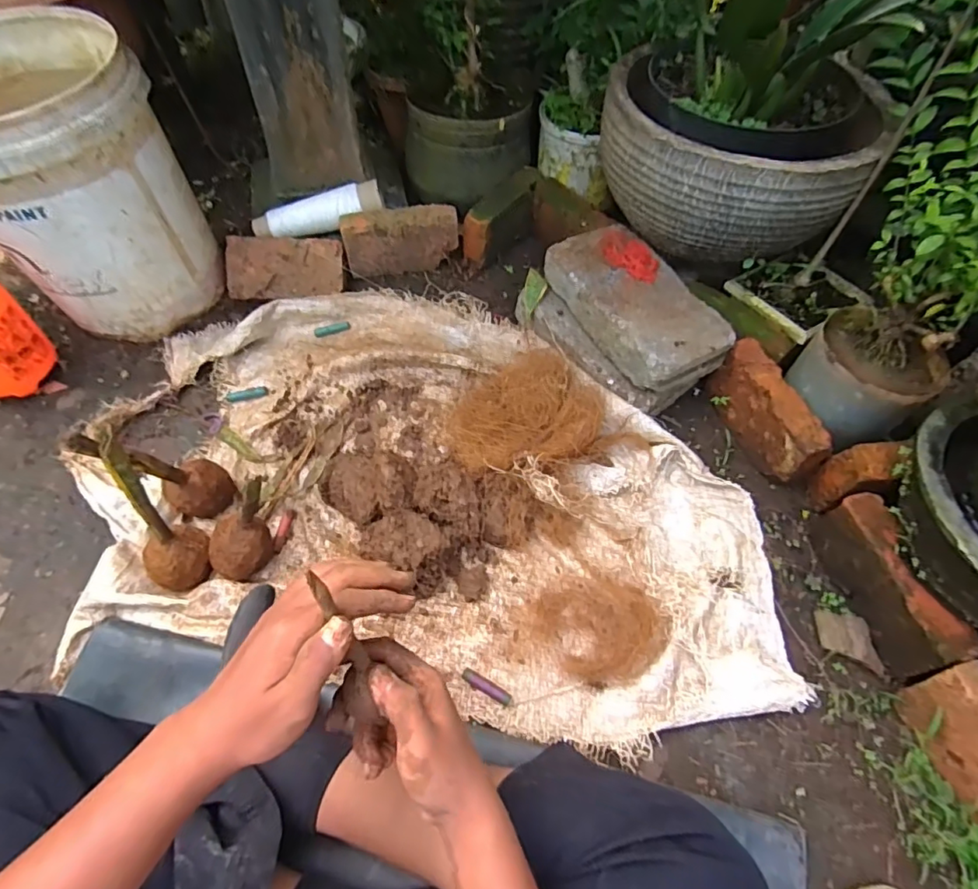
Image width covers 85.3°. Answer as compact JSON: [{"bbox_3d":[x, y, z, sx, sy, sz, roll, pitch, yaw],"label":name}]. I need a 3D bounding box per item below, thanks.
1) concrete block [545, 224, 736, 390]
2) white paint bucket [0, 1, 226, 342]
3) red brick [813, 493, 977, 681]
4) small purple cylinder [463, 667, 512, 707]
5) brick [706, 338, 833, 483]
[{"bbox_3d":[0.217,-0.213,0.794,0.144,0.070,0.288,-25,63,-17],"label":"concrete block"},{"bbox_3d":[-0.619,-0.386,0.807,0.291,0.337,0.304,-35,66,-20],"label":"white paint bucket"},{"bbox_3d":[0.458,0.163,0.623,0.045,0.111,0.195,-8,59,-8],"label":"red brick"},{"bbox_3d":[-0.003,0.274,0.600,0.060,0.010,0.015,26,64,14],"label":"small purple cylinder"},{"bbox_3d":[0.389,-0.044,0.752,0.062,0.097,0.191,-16,61,-11],"label":"brick"}]

